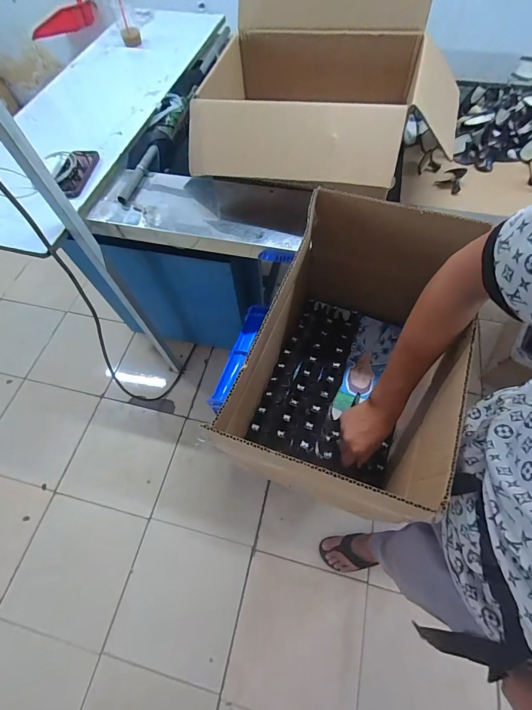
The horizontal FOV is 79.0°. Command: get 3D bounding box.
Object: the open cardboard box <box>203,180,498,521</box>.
[{"bbox_3d":[0.152,0.005,0.579,0.282,0.302,0.448,17,66,12],"label":"open cardboard box"}]

